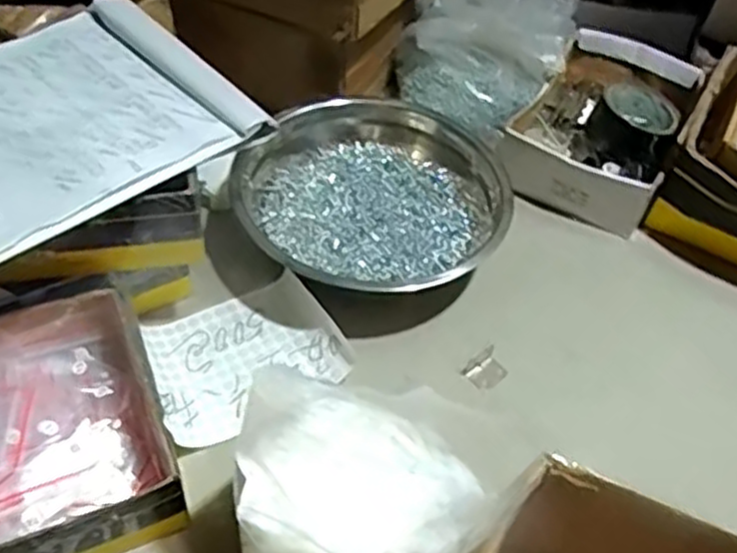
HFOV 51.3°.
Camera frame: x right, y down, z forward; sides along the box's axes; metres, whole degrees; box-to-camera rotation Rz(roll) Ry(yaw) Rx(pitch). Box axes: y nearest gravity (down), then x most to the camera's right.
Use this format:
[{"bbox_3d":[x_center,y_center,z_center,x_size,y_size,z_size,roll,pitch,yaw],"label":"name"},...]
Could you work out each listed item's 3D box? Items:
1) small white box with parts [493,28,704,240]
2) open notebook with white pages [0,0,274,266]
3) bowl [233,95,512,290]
[{"bbox_3d":[0.254,-0.164,0.830,0.156,0.058,0.263,26,51,16],"label":"small white box with parts"},{"bbox_3d":[-0.250,-0.106,0.567,0.320,0.028,0.215,-34,60,-30],"label":"open notebook with white pages"},{"bbox_3d":[0.014,-0.069,0.707,0.224,0.088,0.206,29,52,19],"label":"bowl"}]

